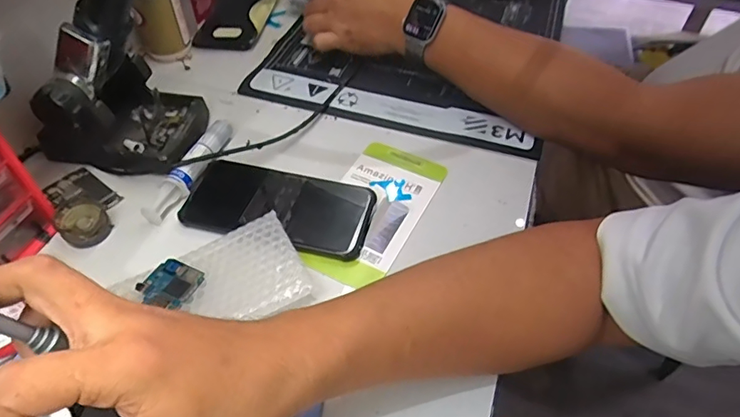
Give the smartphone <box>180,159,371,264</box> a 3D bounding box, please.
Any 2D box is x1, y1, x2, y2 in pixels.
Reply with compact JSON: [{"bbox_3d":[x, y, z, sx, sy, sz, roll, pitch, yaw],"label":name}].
[{"bbox_3d":[-0.083,-0.005,0.453,0.167,0.017,0.087,10,50,7],"label":"smartphone"}]

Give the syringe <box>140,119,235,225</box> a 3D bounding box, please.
[{"bbox_3d":[-0.170,-0.039,0.478,0.024,0.023,0.130,13,51,10],"label":"syringe"}]

